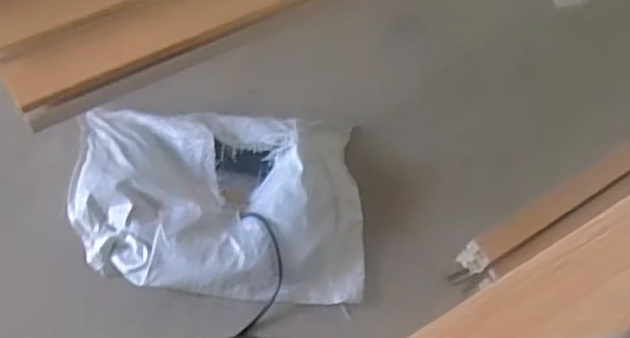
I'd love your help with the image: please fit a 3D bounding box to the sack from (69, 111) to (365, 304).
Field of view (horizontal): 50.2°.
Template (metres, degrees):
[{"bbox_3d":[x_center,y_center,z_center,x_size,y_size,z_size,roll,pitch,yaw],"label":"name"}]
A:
[{"bbox_3d":[-0.196,0.059,1.425,0.585,0.119,0.420,0,57,-4],"label":"sack"}]

